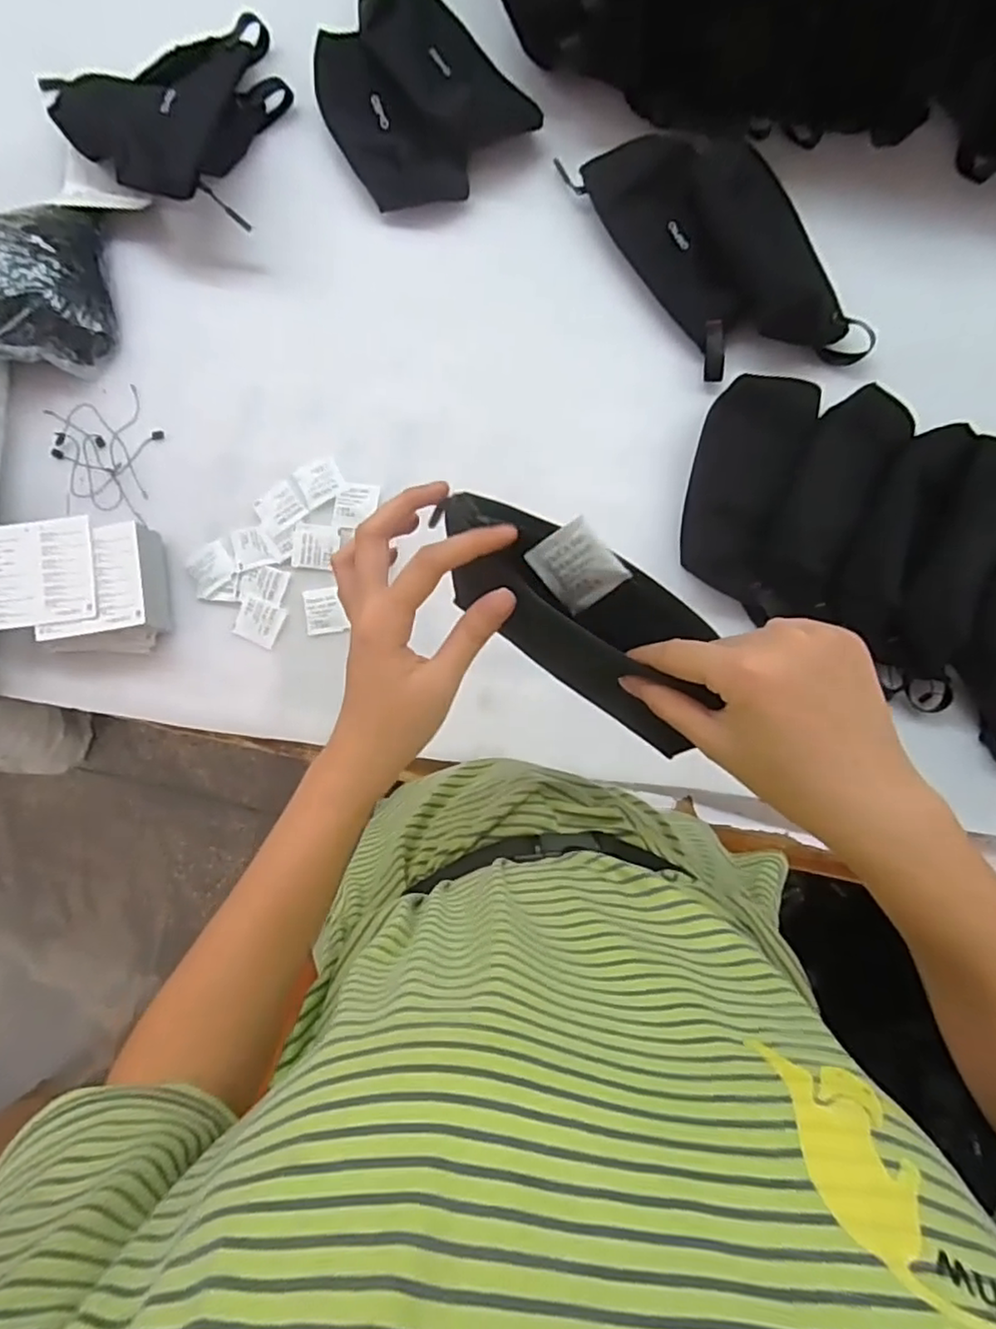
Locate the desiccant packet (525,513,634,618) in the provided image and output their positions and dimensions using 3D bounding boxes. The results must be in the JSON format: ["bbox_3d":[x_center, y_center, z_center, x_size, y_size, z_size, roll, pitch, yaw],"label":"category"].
[{"bbox_3d":[0.041,-0.050,0.339,0.040,0.004,0.042,-32,105,36],"label":"desiccant packet"}]

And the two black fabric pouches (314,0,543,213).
[{"bbox_3d":[-0.086,-0.511,0.587,0.165,0.041,0.204,-39,84,0],"label":"two black fabric pouches"}]

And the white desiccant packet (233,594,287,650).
[{"bbox_3d":[-0.214,-0.038,0.585,0.044,0.004,0.037,22,87,5],"label":"white desiccant packet"}]

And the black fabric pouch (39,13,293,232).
[{"bbox_3d":[-0.291,-0.519,0.595,0.191,0.074,0.210,-43,84,-1],"label":"black fabric pouch"}]

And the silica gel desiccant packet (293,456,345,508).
[{"bbox_3d":[-0.161,-0.167,0.590,0.040,0.008,0.039,-28,84,1],"label":"silica gel desiccant packet"}]

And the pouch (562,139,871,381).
[{"bbox_3d":[0.190,-0.358,0.558,0.132,0.040,0.281,-33,84,0],"label":"pouch"}]

